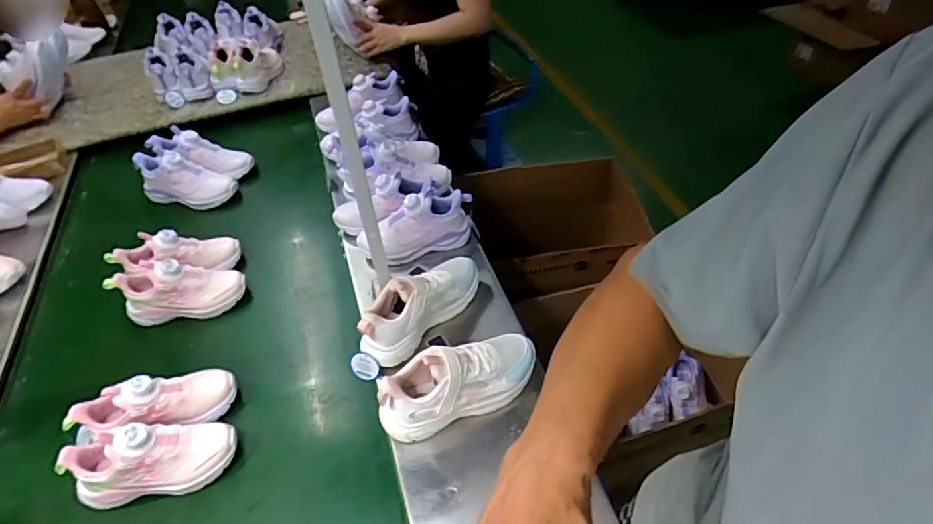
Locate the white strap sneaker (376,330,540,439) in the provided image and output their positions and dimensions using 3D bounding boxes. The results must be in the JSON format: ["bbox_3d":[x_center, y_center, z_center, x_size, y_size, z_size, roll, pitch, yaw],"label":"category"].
[{"bbox_3d":[-0.008,0.162,0.708,0.226,0.105,0.078,-18,51,-17],"label":"white strap sneaker"}]

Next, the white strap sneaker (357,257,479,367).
[{"bbox_3d":[-0.068,0.055,0.799,0.086,0.091,0.218,34,56,26],"label":"white strap sneaker"}]

